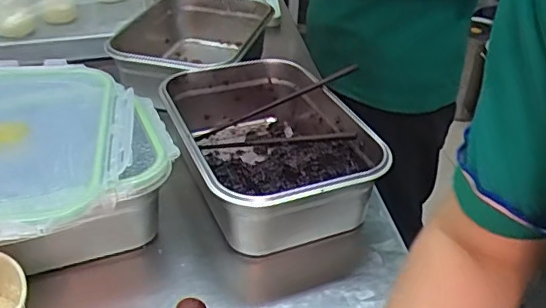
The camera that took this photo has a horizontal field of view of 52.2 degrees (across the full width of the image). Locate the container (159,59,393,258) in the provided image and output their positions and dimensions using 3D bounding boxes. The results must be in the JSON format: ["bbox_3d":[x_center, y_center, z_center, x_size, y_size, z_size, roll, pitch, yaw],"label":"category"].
[{"bbox_3d":[-0.008,-0.006,0.660,0.204,0.094,0.289,-9,36,-17],"label":"container"}]

